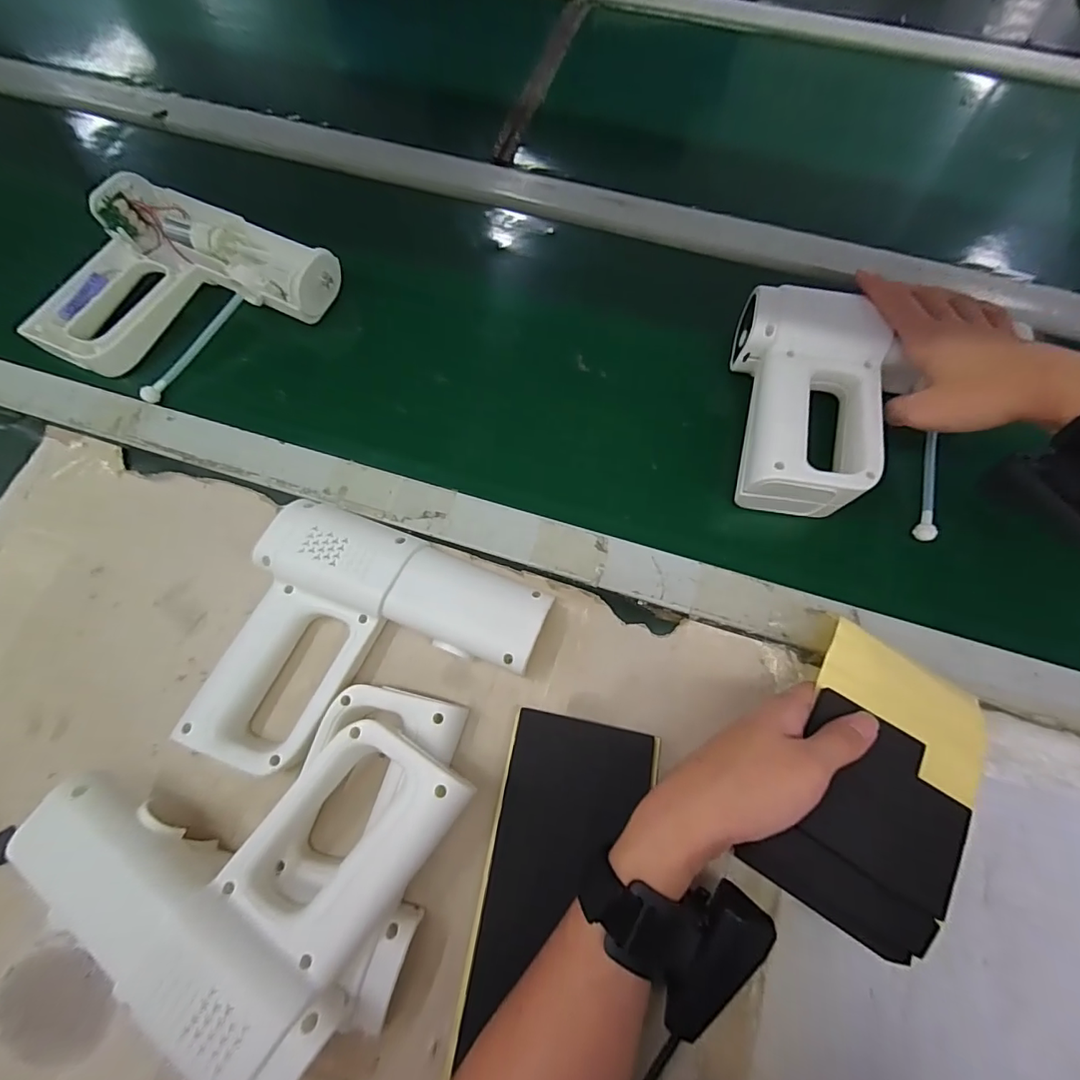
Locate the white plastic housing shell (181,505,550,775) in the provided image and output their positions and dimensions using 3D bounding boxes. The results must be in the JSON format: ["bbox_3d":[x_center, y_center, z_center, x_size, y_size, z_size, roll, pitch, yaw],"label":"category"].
[{"bbox_3d":[-0.112,0.078,0.338,0.199,0.033,0.169,17,74,5],"label":"white plastic housing shell"}]

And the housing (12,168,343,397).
[{"bbox_3d":[-0.306,-0.210,0.426,0.205,0.037,0.171,20,74,6],"label":"housing"}]

